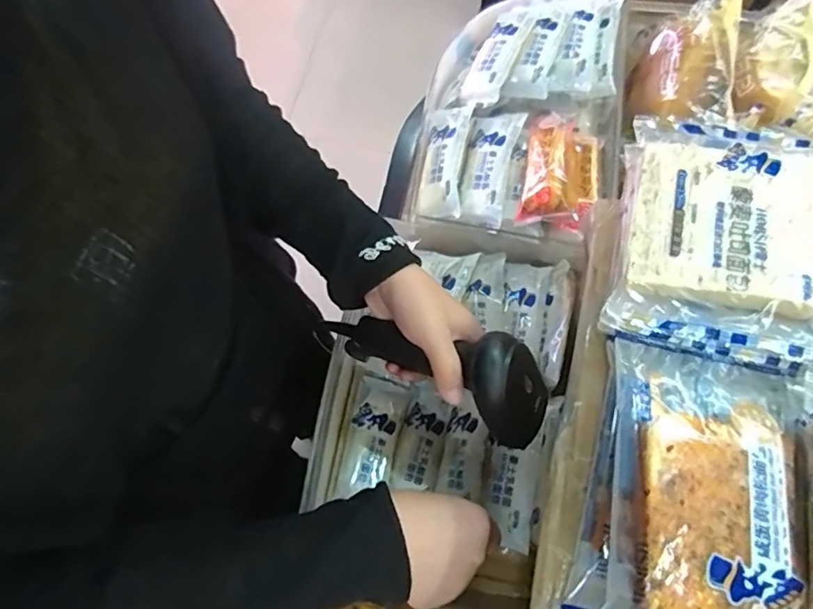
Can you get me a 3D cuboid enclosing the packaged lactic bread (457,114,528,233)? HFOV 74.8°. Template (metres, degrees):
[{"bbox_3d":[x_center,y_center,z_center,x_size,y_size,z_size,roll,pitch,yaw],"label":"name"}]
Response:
[{"bbox_3d":[0.076,-0.129,0.508,0.047,0.024,0.124,15,72,6],"label":"packaged lactic bread"}]

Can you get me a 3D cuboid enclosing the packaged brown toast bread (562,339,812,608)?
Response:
[{"bbox_3d":[0.152,0.099,0.274,0.093,0.028,0.150,14,72,6],"label":"packaged brown toast bread"}]

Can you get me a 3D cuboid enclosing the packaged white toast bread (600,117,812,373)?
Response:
[{"bbox_3d":[0.182,-0.043,0.315,0.103,0.030,0.144,14,72,6],"label":"packaged white toast bread"}]

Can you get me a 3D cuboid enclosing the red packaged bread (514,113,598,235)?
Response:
[{"bbox_3d":[0.141,-0.124,0.483,0.064,0.036,0.112,12,72,5],"label":"red packaged bread"}]

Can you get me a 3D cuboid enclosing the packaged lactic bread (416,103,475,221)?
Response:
[{"bbox_3d":[0.036,-0.141,0.515,0.038,0.024,0.119,8,71,4],"label":"packaged lactic bread"}]

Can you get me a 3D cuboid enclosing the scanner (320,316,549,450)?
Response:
[{"bbox_3d":[0.018,0.044,0.404,0.177,0.066,0.062,20,72,22],"label":"scanner"}]

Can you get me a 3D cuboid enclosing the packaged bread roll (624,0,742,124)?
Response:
[{"bbox_3d":[0.288,-0.246,0.529,0.092,0.077,0.137,26,73,10],"label":"packaged bread roll"}]

